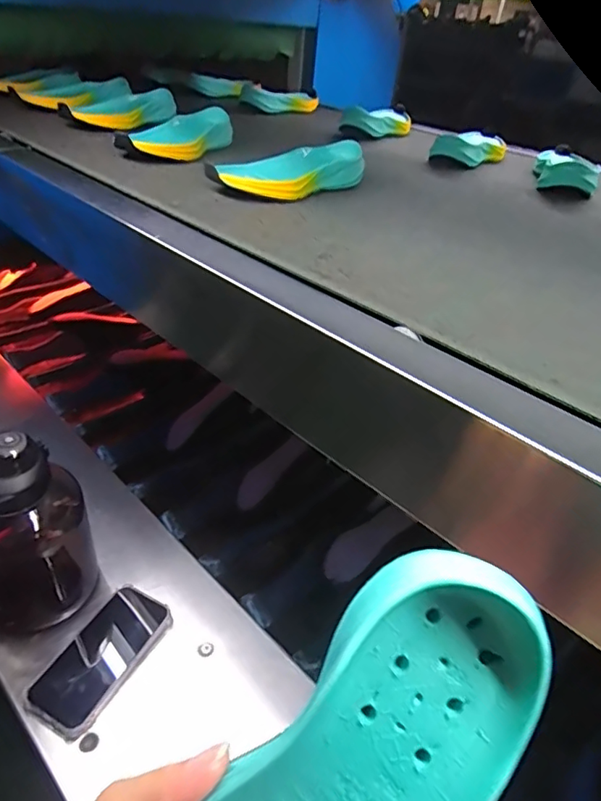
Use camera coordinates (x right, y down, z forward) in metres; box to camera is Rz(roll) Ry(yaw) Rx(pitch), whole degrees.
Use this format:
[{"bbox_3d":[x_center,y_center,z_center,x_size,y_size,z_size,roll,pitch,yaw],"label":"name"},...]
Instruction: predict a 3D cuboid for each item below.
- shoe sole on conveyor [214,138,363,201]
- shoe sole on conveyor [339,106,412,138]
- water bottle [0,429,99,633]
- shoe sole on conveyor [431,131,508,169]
[{"bbox_3d":[-0.012,-0.266,0.606,0.193,0.041,0.079,-27,47,-36],"label":"shoe sole on conveyor"},{"bbox_3d":[0.155,-0.517,0.968,0.074,0.040,0.221,25,40,24],"label":"shoe sole on conveyor"},{"bbox_3d":[-0.298,0.144,0.565,0.126,0.240,0.103,-19,38,-21],"label":"water bottle"},{"bbox_3d":[0.279,-0.409,0.845,0.076,0.038,0.190,25,41,24],"label":"shoe sole on conveyor"}]

